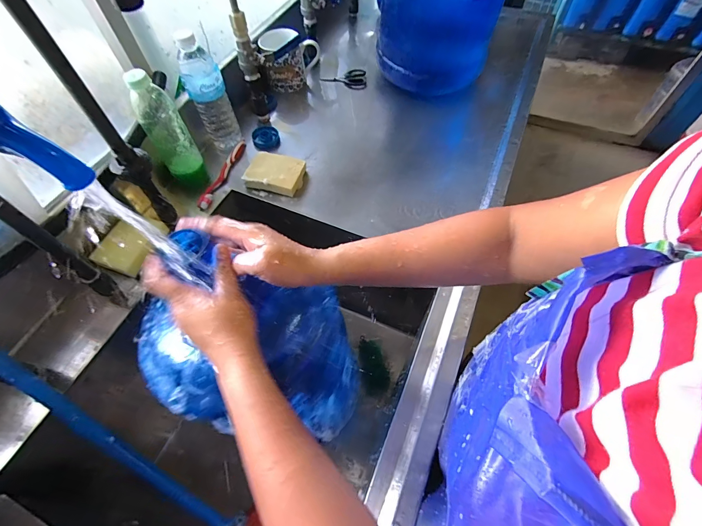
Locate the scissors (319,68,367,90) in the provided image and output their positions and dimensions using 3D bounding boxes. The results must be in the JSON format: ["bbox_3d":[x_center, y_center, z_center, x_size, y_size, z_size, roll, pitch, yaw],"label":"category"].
[{"bbox_3d":[-0.014,-0.447,0.825,0.105,0.019,0.057,7,60,6],"label":"scissors"}]

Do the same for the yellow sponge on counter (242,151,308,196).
[{"bbox_3d":[-0.142,-0.170,0.649,0.100,0.037,0.072,12,60,9],"label":"yellow sponge on counter"}]

